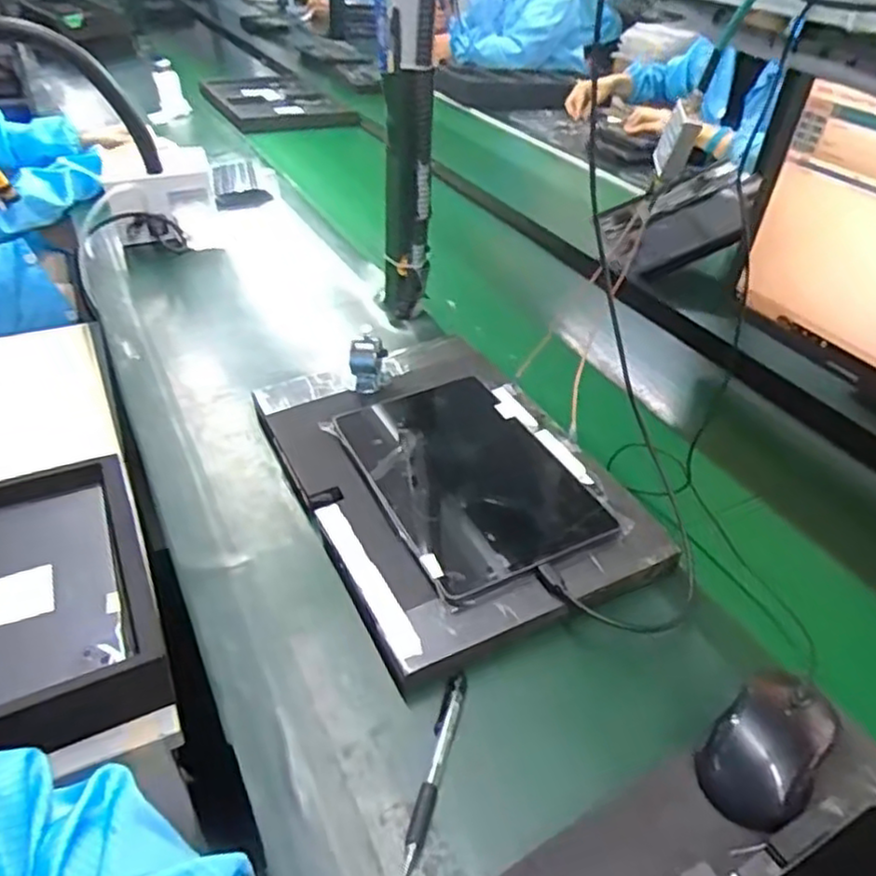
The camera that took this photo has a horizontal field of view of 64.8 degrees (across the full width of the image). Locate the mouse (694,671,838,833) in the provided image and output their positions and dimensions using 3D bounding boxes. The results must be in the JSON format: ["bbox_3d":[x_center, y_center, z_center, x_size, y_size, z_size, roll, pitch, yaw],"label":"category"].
[{"bbox_3d":[0.212,0.195,0.439,0.104,0.030,0.059,-29,49,-33],"label":"mouse"}]

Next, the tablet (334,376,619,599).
[{"bbox_3d":[0.024,0.030,0.644,0.167,0.016,0.253,-17,43,-23],"label":"tablet"}]

